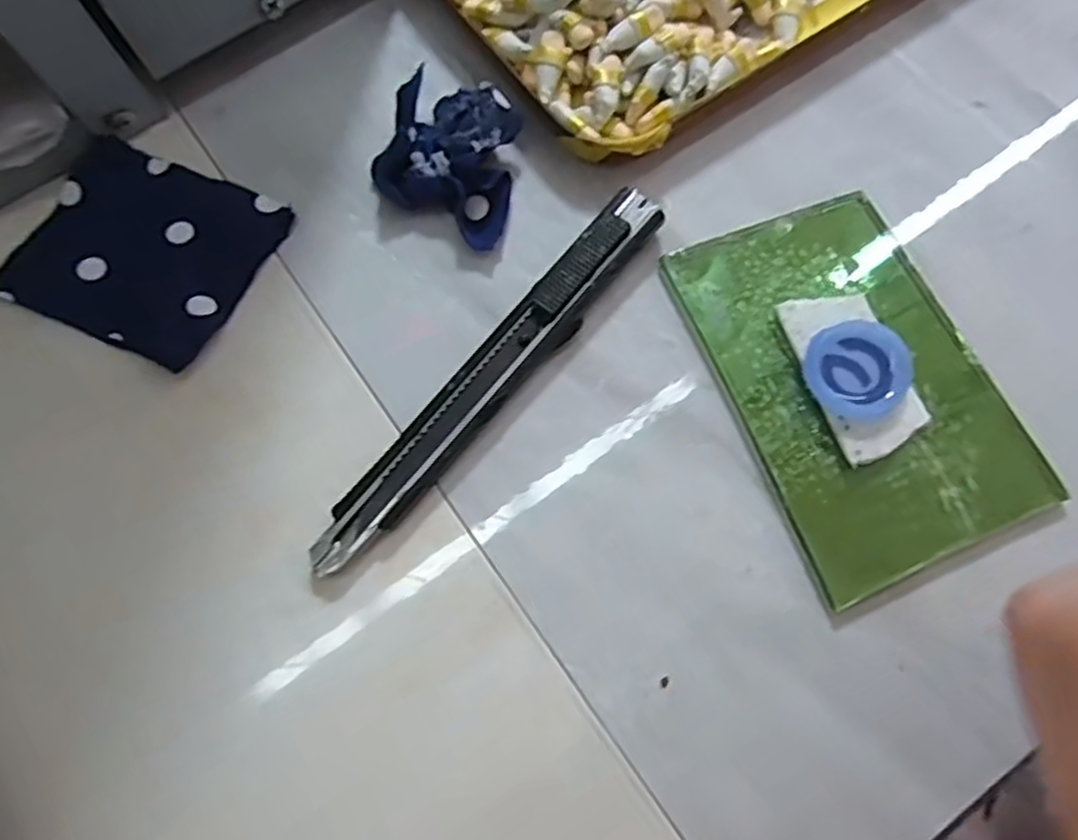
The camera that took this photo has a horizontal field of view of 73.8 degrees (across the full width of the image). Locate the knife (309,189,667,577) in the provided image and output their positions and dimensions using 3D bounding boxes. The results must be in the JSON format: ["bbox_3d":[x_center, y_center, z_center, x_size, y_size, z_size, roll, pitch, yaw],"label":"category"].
[{"bbox_3d":[-0.012,-0.012,0.196,0.015,0.012,0.132,39,78,11],"label":"knife"}]

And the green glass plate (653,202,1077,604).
[{"bbox_3d":[0.085,-0.012,0.195,0.065,0.009,0.103,-22,75,-5],"label":"green glass plate"}]

